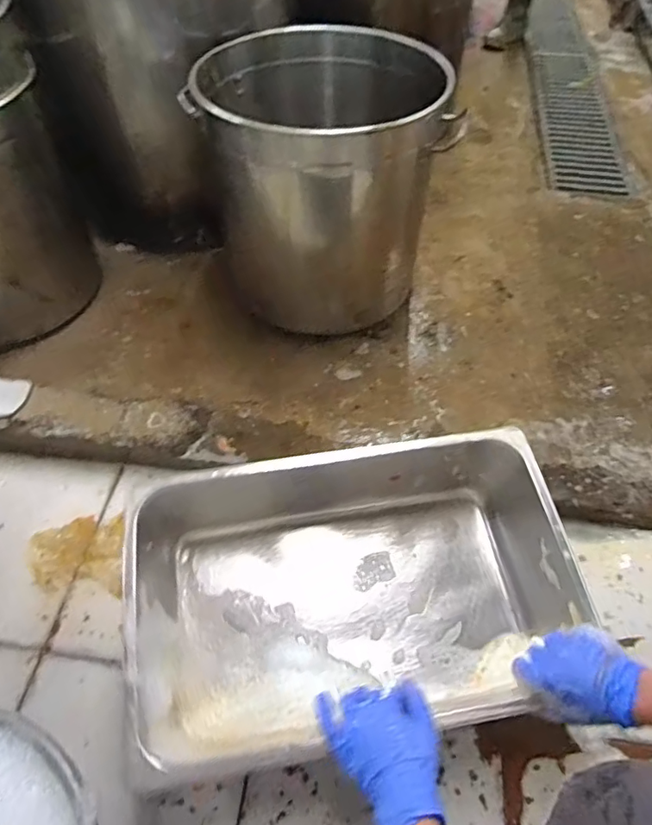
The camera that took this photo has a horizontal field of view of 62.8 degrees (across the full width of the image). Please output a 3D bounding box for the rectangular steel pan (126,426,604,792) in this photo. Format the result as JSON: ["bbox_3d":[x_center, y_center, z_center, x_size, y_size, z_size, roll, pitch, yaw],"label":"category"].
[{"bbox_3d":[0.040,0.226,0.692,0.526,0.166,0.325,-10,60,-7],"label":"rectangular steel pan"}]

